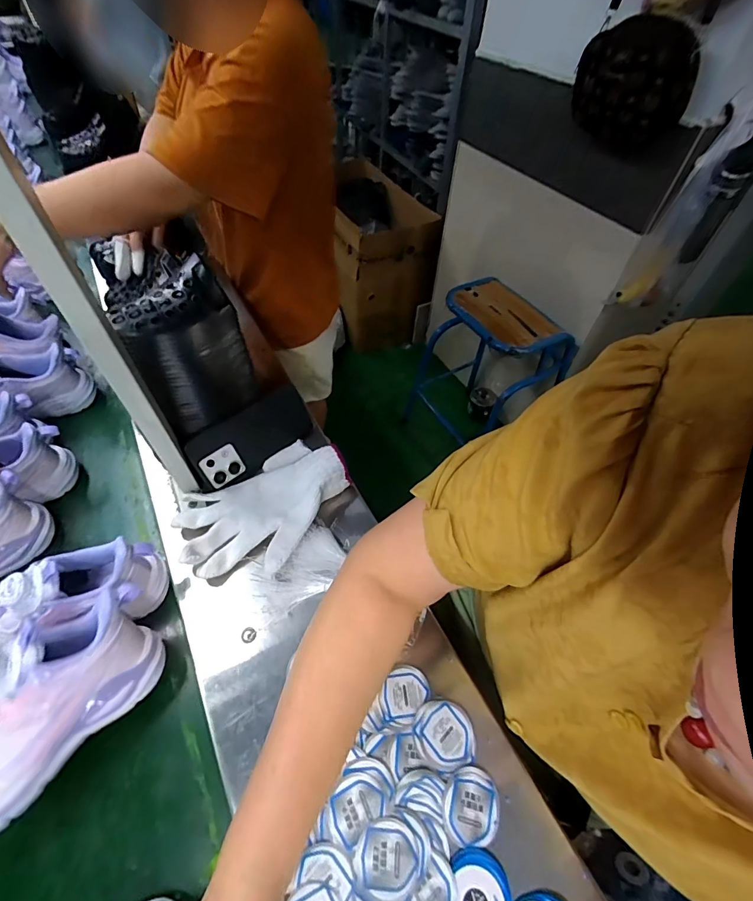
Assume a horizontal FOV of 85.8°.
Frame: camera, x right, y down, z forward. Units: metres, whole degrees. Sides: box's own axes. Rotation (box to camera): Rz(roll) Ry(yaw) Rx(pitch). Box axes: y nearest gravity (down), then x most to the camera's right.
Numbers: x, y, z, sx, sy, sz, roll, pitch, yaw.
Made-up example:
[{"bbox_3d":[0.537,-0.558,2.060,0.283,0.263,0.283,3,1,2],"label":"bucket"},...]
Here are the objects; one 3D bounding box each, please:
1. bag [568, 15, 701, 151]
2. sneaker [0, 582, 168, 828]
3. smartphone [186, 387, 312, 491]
[{"bbox_3d":[0.451,-0.649,0.721,0.104,0.151,0.161,-23,58,-23],"label":"bag"},{"bbox_3d":[-0.290,0.216,0.344,0.097,0.093,0.204,36,56,20],"label":"sneaker"},{"bbox_3d":[-0.159,-0.017,0.531,0.157,0.080,0.016,-37,31,-24],"label":"smartphone"}]

